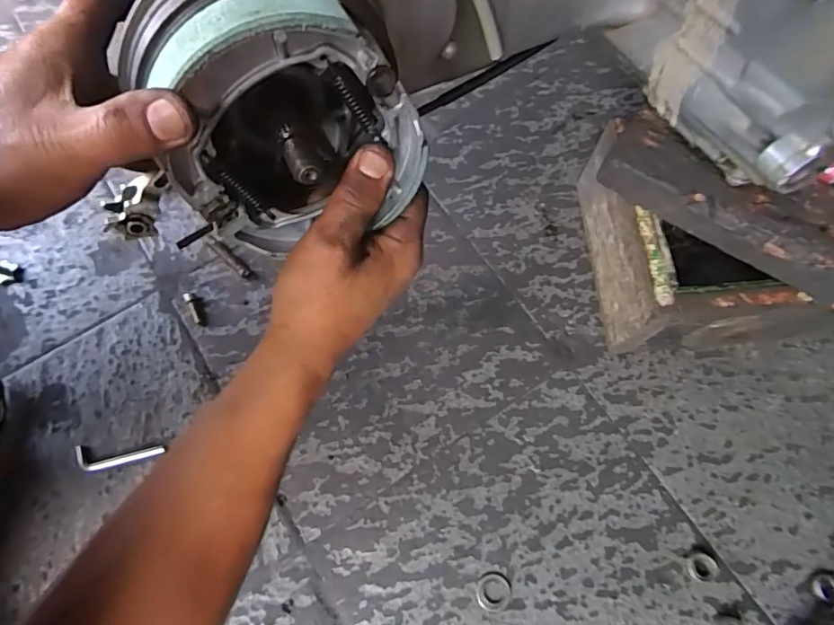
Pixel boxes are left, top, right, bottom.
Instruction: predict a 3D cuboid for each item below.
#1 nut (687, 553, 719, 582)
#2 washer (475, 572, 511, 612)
[{"bbox_3d":[0.250,0.223,0.445,0.027,0.011,0.022,16,71,5],"label":"nut"},{"bbox_3d":[0.066,0.241,0.439,0.029,0.004,0.029,0,70,0],"label":"washer"}]

